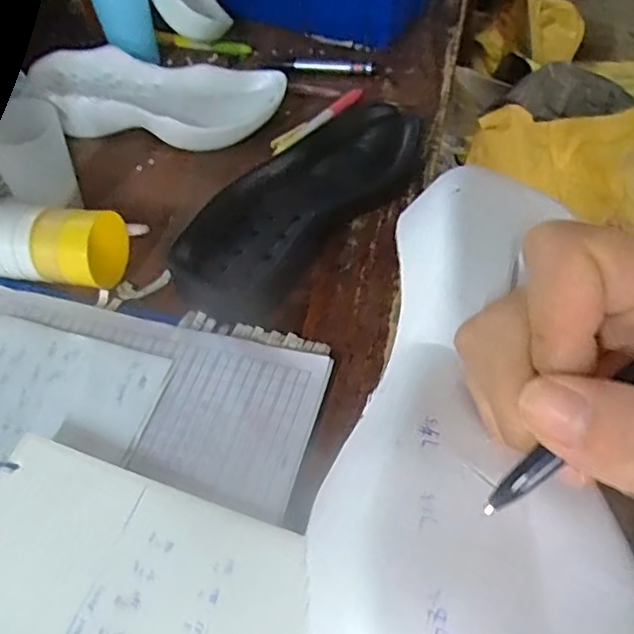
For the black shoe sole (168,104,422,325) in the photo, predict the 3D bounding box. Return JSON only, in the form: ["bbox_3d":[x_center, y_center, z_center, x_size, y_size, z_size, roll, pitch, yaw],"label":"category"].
[{"bbox_3d":[-0.014,-0.107,0.540,0.107,0.039,0.283,30,59,25],"label":"black shoe sole"}]

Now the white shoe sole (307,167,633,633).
[{"bbox_3d":[0.051,0.045,0.189,0.090,0.044,0.243,3,57,7],"label":"white shoe sole"}]

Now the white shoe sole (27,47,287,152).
[{"bbox_3d":[-0.166,-0.231,0.633,0.263,0.049,0.105,3,52,7],"label":"white shoe sole"}]

